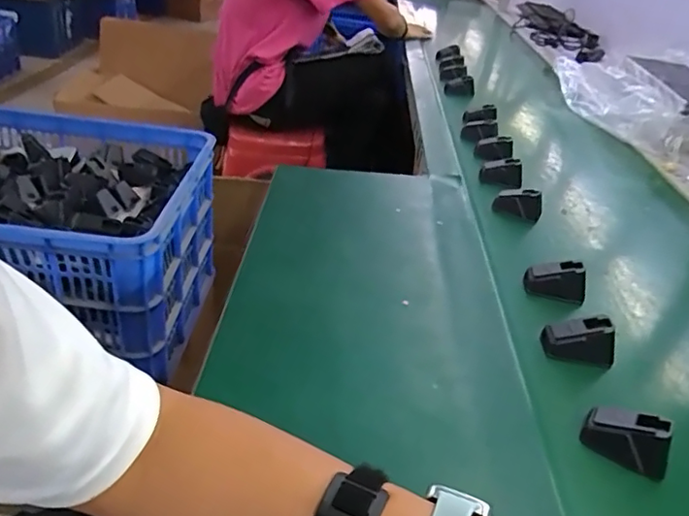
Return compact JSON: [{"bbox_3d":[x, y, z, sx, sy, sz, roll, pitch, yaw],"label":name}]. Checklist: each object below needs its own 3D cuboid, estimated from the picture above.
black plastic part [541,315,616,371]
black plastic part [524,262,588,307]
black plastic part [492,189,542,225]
[{"bbox_3d":[0.239,0.085,0.581,0.066,0.042,0.034,12,32,7],"label":"black plastic part"},{"bbox_3d":[0.253,0.025,0.683,0.068,0.049,0.024,14,32,11],"label":"black plastic part"},{"bbox_3d":[0.260,-0.083,0.855,0.068,0.044,0.023,19,34,19],"label":"black plastic part"}]

